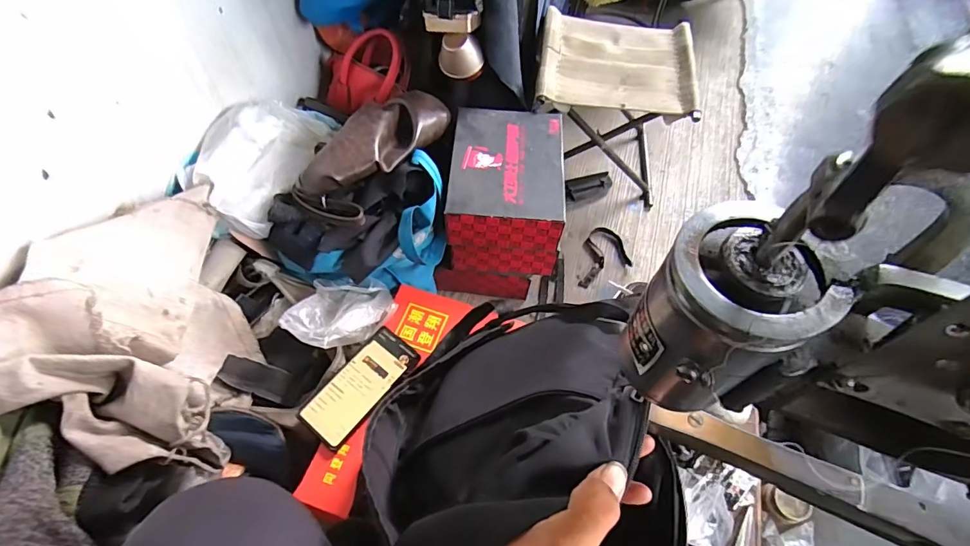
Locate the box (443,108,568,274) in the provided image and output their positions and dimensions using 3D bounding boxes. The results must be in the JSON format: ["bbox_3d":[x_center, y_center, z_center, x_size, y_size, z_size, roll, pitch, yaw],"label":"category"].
[{"bbox_3d":[0.031,-0.122,0.714,0.153,0.141,0.193,4,59,1],"label":"box"}]

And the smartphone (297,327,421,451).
[{"bbox_3d":[-0.161,0.143,0.595,0.072,0.009,0.154,36,65,18],"label":"smartphone"}]

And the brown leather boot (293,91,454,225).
[{"bbox_3d":[-0.148,-0.172,0.640,0.095,0.080,0.239,30,63,16],"label":"brown leather boot"}]

